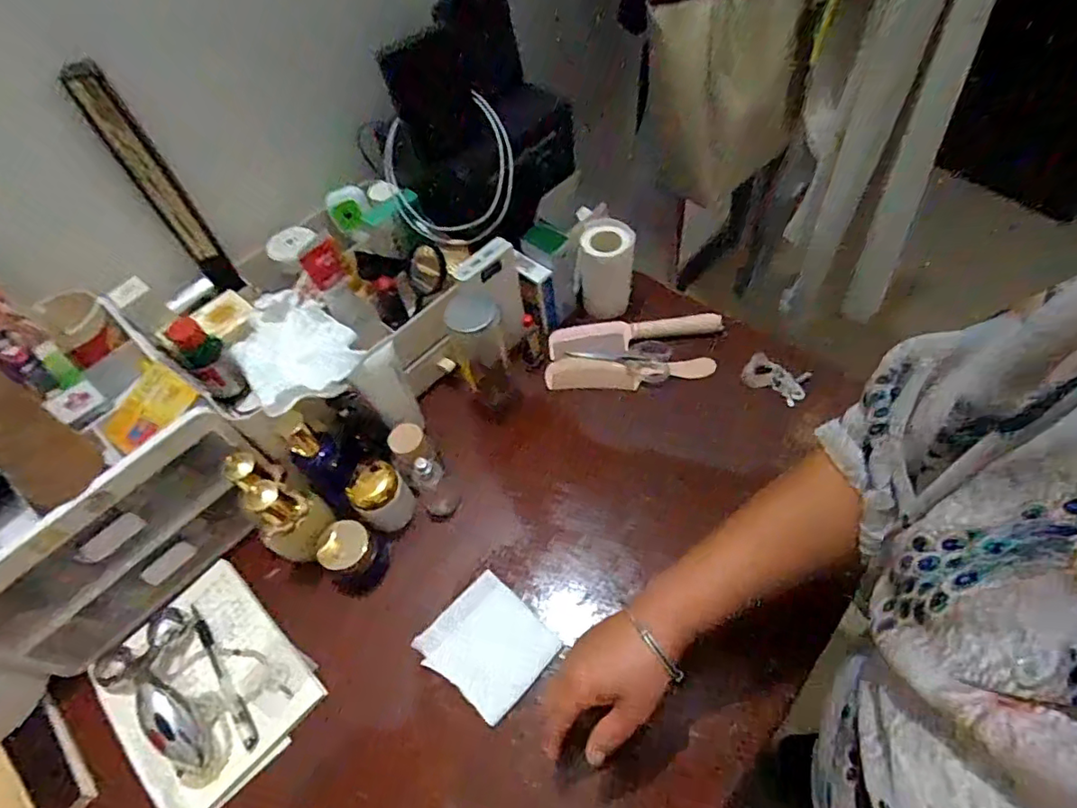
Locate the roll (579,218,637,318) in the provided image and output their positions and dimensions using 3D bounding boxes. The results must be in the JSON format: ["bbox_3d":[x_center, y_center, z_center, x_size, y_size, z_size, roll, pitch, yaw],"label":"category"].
[{"bbox_3d":[0.088,-0.179,0.746,0.066,0.106,0.061,-3,57,5],"label":"roll"}]

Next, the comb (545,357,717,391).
[{"bbox_3d":[0.113,-0.039,0.724,0.207,0.009,0.045,1,61,9],"label":"comb"}]

